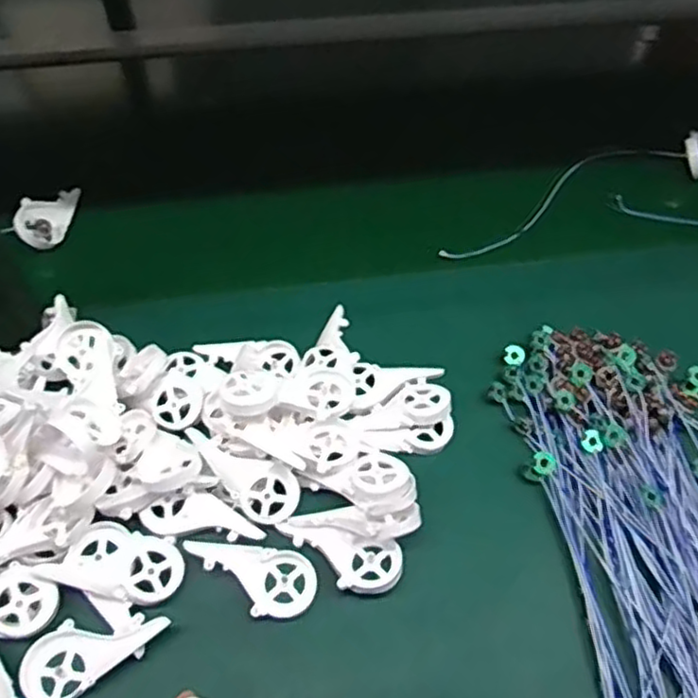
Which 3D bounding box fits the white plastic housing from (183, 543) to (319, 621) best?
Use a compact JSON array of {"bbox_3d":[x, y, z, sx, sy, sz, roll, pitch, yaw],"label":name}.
[{"bbox_3d":[-0.068,0.160,0.475,0.090,0.009,0.047,4,56,2],"label":"white plastic housing"}]

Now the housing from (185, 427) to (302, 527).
[{"bbox_3d":[-0.080,0.091,0.505,0.095,0.013,0.041,35,63,1],"label":"housing"}]

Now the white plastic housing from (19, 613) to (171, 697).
[{"bbox_3d":[-0.170,0.195,0.452,0.091,0.013,0.044,-32,62,-21],"label":"white plastic housing"}]

